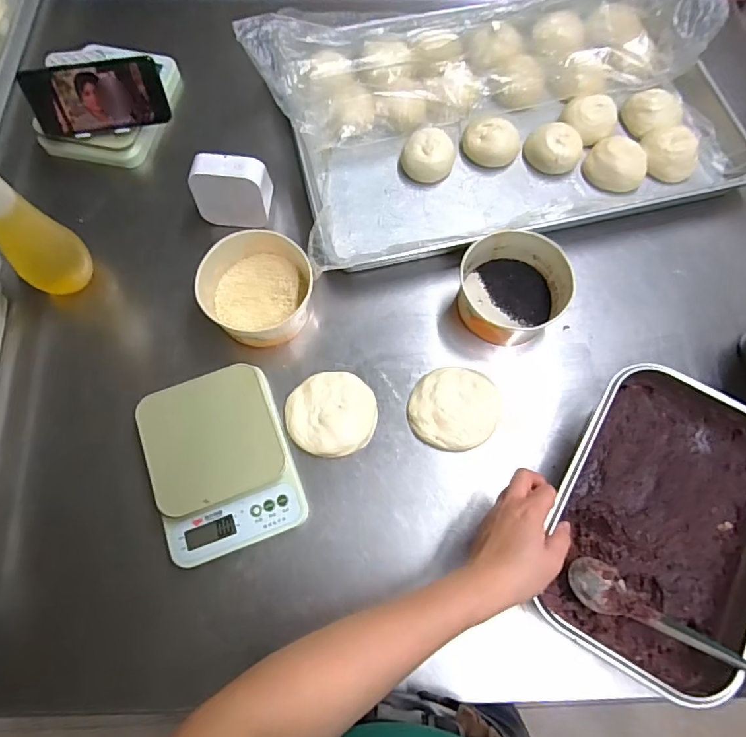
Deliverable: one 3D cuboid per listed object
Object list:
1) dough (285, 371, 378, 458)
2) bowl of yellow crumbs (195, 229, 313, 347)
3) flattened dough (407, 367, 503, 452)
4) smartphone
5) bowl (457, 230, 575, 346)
[{"bbox_3d":[-0.048,0.052,0.578,0.102,0.017,0.097,0,70,-1],"label":"dough"},{"bbox_3d":[-0.140,-0.097,0.600,0.128,0.064,0.129,0,70,-1],"label":"bowl of yellow crumbs"},{"bbox_3d":[0.097,0.048,0.582,0.106,0.014,0.095,2,70,0],"label":"flattened dough"},{"bbox_3d":[-0.353,-0.347,0.640,0.162,0.080,0.015,-12,46,-8],"label":"smartphone"},{"bbox_3d":[0.169,-0.098,0.606,0.129,0.064,0.123,0,70,-1],"label":"bowl"}]

